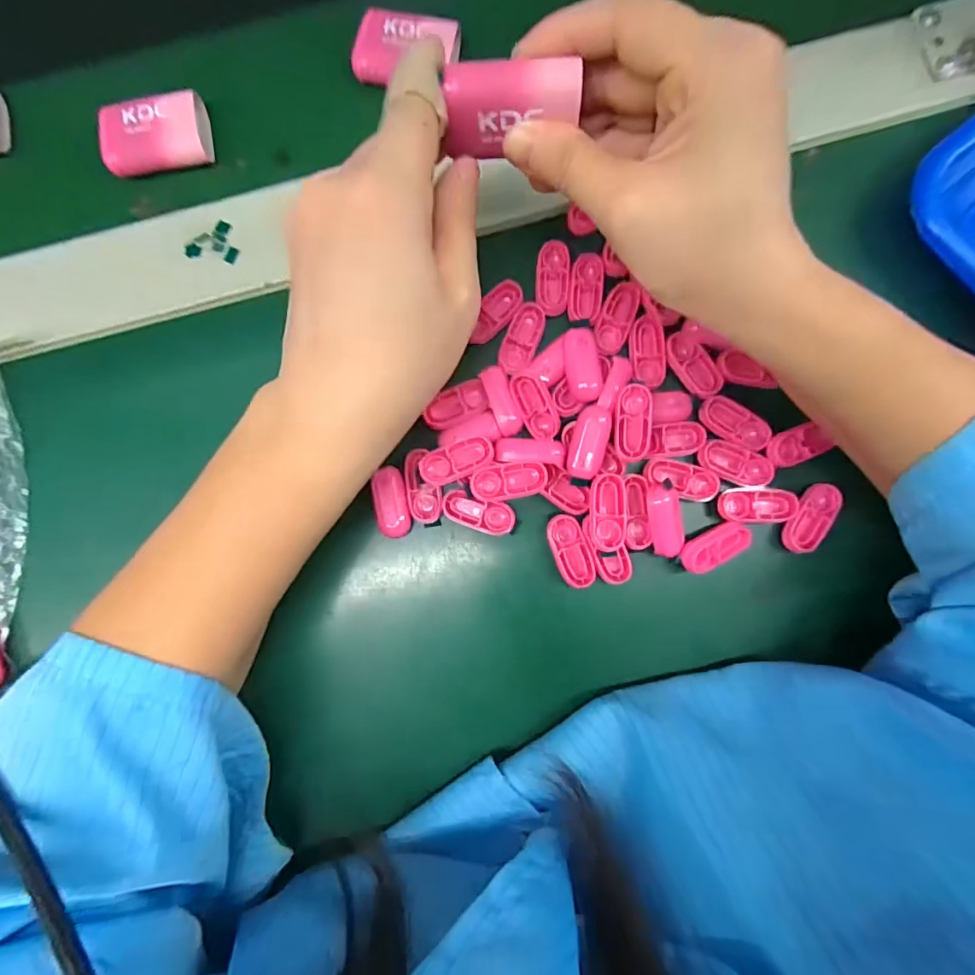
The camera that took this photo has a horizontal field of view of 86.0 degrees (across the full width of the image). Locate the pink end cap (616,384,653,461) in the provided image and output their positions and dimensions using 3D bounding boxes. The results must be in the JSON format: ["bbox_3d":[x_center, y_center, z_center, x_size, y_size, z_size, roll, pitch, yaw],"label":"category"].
[{"bbox_3d":[0.065,-0.029,0.235,0.015,0.009,0.033,1,86,2],"label":"pink end cap"}]

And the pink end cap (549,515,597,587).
[{"bbox_3d":[0.039,0.029,0.238,0.016,0.004,0.034,-19,86,0],"label":"pink end cap"}]

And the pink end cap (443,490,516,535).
[{"bbox_3d":[-0.004,0.012,0.243,0.033,0.006,0.015,15,87,3],"label":"pink end cap"}]

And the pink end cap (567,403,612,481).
[{"bbox_3d":[0.046,-0.020,0.236,0.016,0.009,0.033,13,87,2],"label":"pink end cap"}]

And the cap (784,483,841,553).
[{"bbox_3d":[0.149,0.014,0.240,0.016,0.005,0.034,29,88,3],"label":"cap"}]

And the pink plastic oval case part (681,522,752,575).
[{"bbox_3d":[0.103,0.027,0.235,0.034,0.008,0.016,-28,86,0],"label":"pink plastic oval case part"}]

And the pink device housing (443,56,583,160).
[{"bbox_3d":[0.009,-0.134,0.186,0.043,0.028,0.015,2,53,4],"label":"pink device housing"}]

